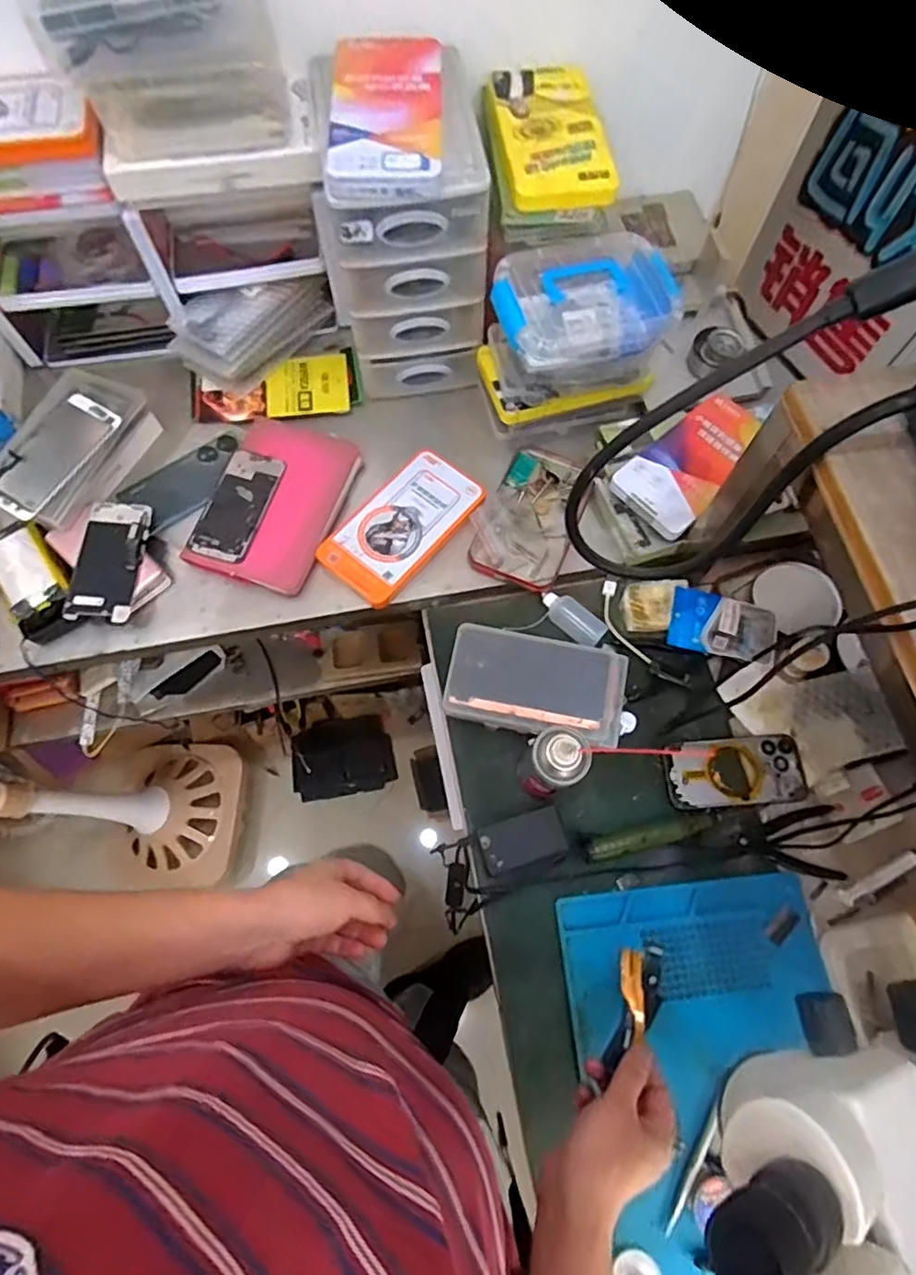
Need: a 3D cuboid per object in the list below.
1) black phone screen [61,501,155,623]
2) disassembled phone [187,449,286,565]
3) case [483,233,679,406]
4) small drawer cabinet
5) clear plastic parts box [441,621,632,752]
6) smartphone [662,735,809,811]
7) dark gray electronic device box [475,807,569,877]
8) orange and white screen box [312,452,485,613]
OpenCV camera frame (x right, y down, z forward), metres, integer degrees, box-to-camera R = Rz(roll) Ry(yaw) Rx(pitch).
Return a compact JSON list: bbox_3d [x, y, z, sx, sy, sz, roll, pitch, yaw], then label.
[{"bbox_3d":[-0.388,-0.085,0.680,0.065,0.012,0.137,7,75,-9],"label":"black phone screen"},{"bbox_3d":[-0.257,-0.155,0.715,0.072,0.008,0.142,17,70,6],"label":"disassembled phone"},{"bbox_3d":[0.127,-0.339,0.669,0.173,0.112,0.127,-12,69,-5],"label":"case"},{"bbox_3d":[-0.050,-0.448,0.696,0.157,0.272,0.187,0,69,0],"label":"small drawer cabinet"},{"bbox_3d":[0.087,0.055,0.670,0.193,0.043,0.112,7,69,3],"label":"clear plastic parts box"},{"bbox_3d":[0.298,0.145,0.657,0.147,0.015,0.072,-4,76,-2],"label":"smartphone"},{"bbox_3d":[0.064,0.208,0.618,0.086,0.021,0.050,-13,72,-12],"label":"dark gray electronic device box"},{"bbox_3d":[-0.066,-0.133,0.715,0.106,0.018,0.190,39,74,14],"label":"orange and white screen box"}]

